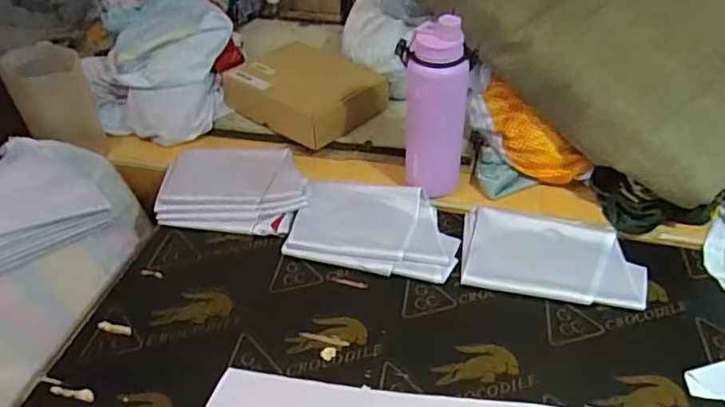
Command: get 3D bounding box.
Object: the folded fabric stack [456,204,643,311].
[{"bbox_3d":[0.282,0.077,0.859,0.256,0.011,0.157,9,41,12],"label":"folded fabric stack"}]

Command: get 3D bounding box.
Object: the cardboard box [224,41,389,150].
[{"bbox_3d":[-0.113,-0.227,1.147,0.277,0.081,0.217,27,48,30],"label":"cardboard box"}]

